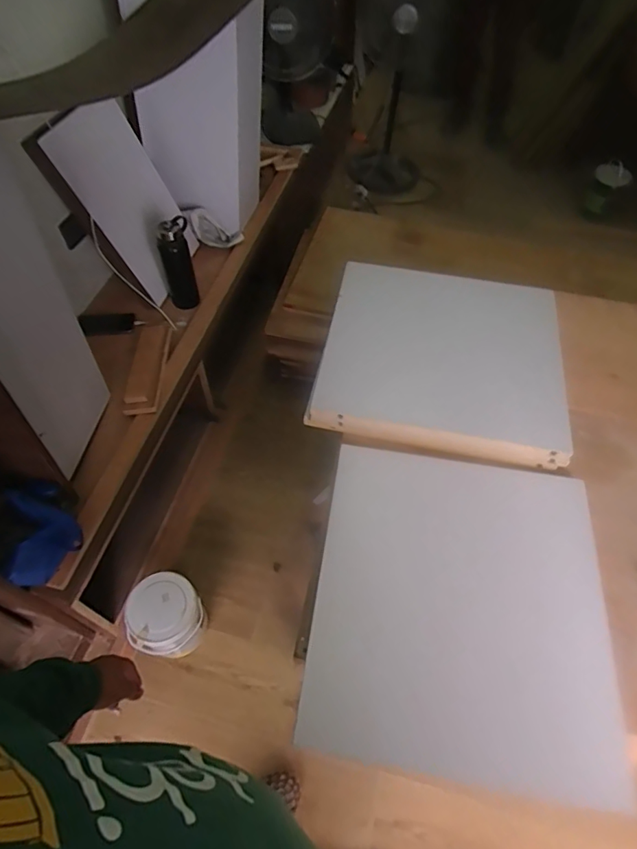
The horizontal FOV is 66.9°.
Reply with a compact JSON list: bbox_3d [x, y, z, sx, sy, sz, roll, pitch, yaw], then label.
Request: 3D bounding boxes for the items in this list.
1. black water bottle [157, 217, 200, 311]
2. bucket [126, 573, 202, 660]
[{"bbox_3d":[-0.436,-0.503,1.515,0.102,0.261,0.087,-17,57,-13],"label":"black water bottle"},{"bbox_3d":[-0.400,0.515,1.282,0.179,0.210,0.177,1,55,-1],"label":"bucket"}]

